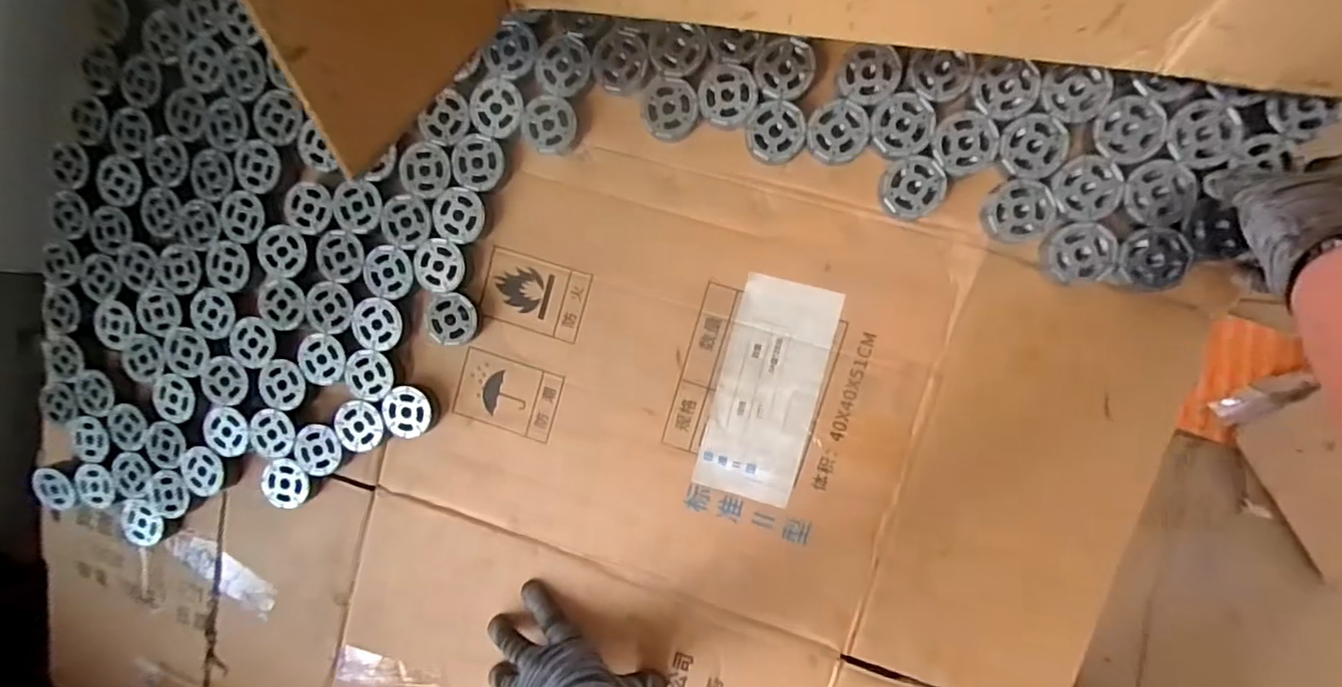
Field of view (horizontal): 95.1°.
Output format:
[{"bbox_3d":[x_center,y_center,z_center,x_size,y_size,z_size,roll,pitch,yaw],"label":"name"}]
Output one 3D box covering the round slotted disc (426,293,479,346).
[{"bbox_3d":[-0.217,-0.025,0.607,0.050,0.017,0.047,1,96,6],"label":"round slotted disc"}]

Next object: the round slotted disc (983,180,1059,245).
[{"bbox_3d":[0.291,-0.110,0.518,0.054,0.022,0.050,1,95,9],"label":"round slotted disc"}]

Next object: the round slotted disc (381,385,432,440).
[{"bbox_3d":[-0.268,0.071,0.622,0.047,0.010,0.053,7,93,-3],"label":"round slotted disc"}]

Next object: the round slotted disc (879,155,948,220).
[{"bbox_3d":[0.206,-0.133,0.528,0.053,0.023,0.052,1,95,9],"label":"round slotted disc"}]

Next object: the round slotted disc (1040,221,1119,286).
[{"bbox_3d":[0.337,-0.074,0.511,0.052,0.024,0.049,1,95,9],"label":"round slotted disc"}]

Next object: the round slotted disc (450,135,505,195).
[{"bbox_3d":[-0.183,-0.170,0.583,0.047,0.013,0.050,1,95,9],"label":"round slotted disc"}]

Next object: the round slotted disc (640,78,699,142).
[{"bbox_3d":[-0.001,-0.210,0.549,0.050,0.012,0.052,1,95,9],"label":"round slotted disc"}]

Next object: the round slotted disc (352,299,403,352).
[{"bbox_3d":[-0.292,-0.019,0.608,0.046,0.009,0.049,1,95,9],"label":"round slotted disc"}]

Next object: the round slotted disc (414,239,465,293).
[{"bbox_3d":[-0.226,-0.076,0.600,0.047,0.011,0.050,5,95,9],"label":"round slotted disc"}]

